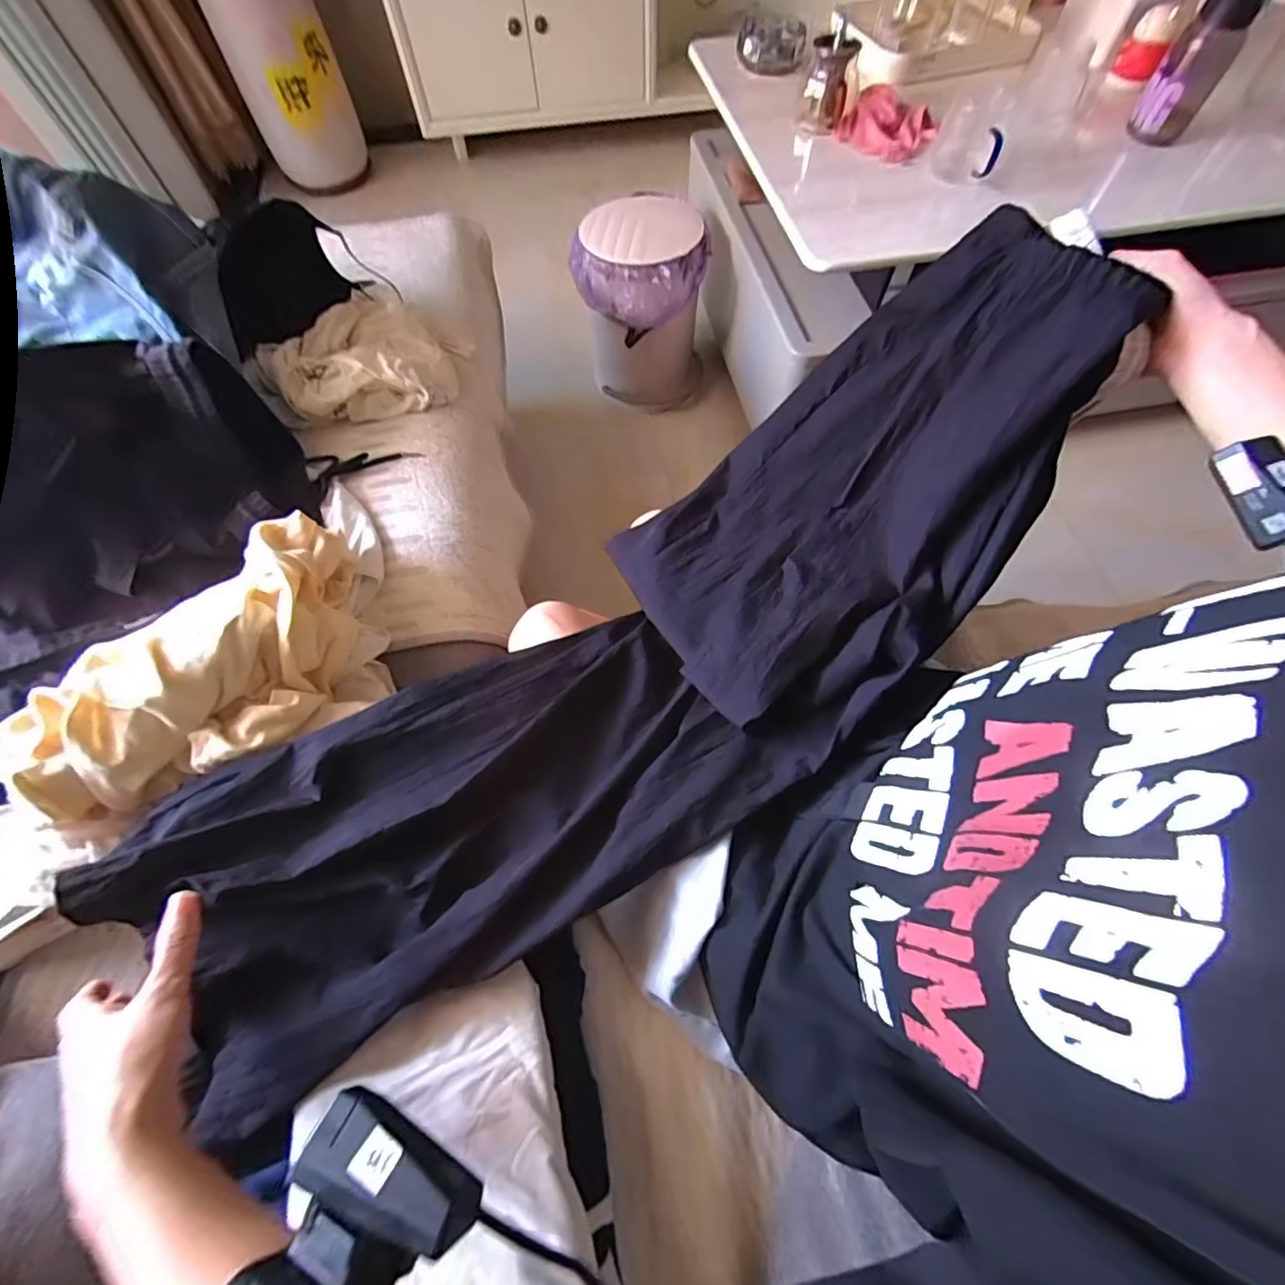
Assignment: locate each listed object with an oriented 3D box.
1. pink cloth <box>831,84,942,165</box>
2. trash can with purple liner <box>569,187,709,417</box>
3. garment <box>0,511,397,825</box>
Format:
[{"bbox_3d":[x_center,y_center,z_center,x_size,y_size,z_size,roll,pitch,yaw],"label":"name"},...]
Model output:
[{"bbox_3d":[0.412,-0.872,0.911,0.138,0.041,0.138,40,71,18],"label":"pink cloth"},{"bbox_3d":[0.003,-0.724,1.197,0.249,0.322,0.251,0,64,1],"label":"trash can with purple liner"},{"bbox_3d":[-0.374,0.025,0.488,0.176,0.106,0.290,40,71,18],"label":"garment"}]

